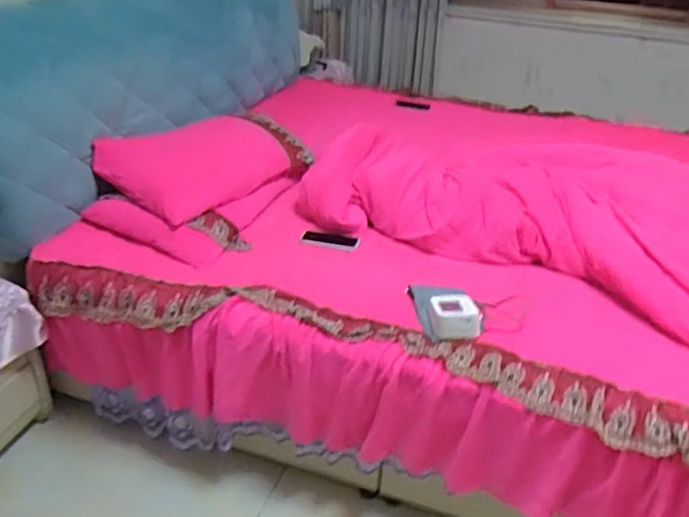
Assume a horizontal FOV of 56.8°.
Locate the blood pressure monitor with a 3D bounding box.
[{"bbox_3d":[0.244,0.117,1.588,0.145,0.055,0.230,-5,32,-13],"label":"blood pressure monitor"}]

